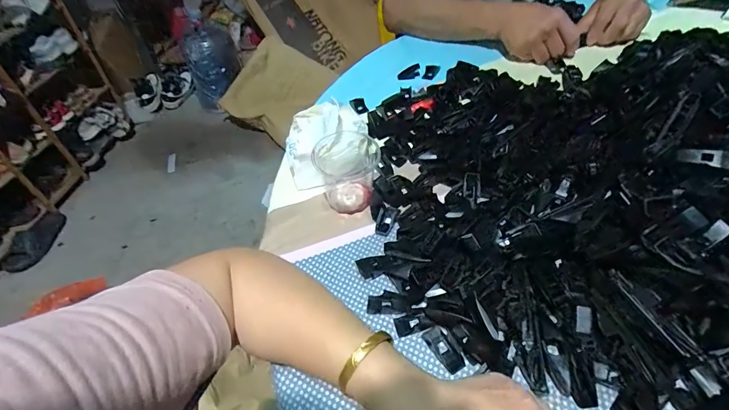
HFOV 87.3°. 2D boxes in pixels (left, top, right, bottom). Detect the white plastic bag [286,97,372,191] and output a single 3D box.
[{"bbox_3d":[-0.052,-0.092,0.496,0.110,0.052,0.140,-11,47,-2],"label":"white plastic bag"}]

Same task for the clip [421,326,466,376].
[{"bbox_3d":[0.068,0.124,0.328,0.016,0.011,0.040,-31,51,-20],"label":"clip"}]

